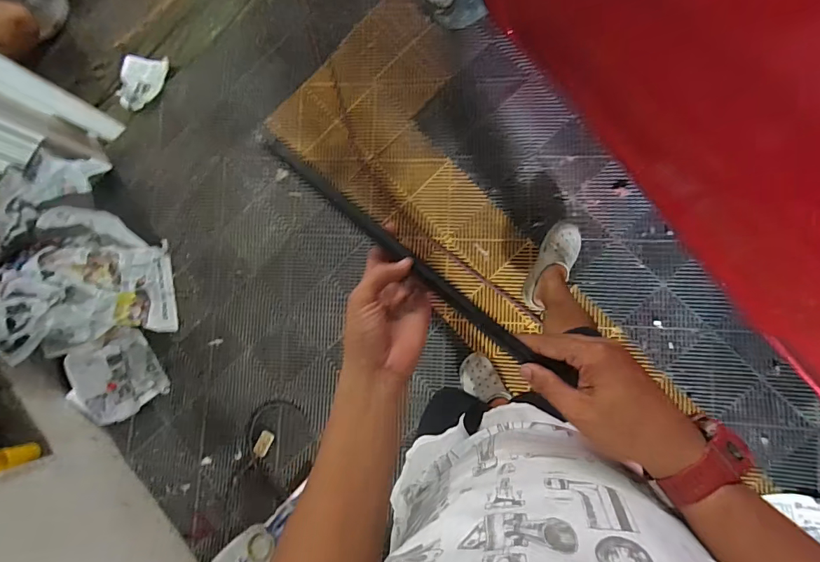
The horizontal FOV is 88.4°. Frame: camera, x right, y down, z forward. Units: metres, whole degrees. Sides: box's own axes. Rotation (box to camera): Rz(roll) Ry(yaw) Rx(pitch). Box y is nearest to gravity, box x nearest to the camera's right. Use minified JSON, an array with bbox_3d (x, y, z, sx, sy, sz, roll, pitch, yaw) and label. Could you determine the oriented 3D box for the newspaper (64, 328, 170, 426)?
[{"bbox_3d":[-1.072,0.349,1.528,0.277,0.094,0.286,-29,82,3],"label":"newspaper"}]

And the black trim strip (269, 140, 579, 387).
[{"bbox_3d":[-0.002,-0.025,0.419,0.373,0.012,0.019,40,90,9],"label":"black trim strip"}]

